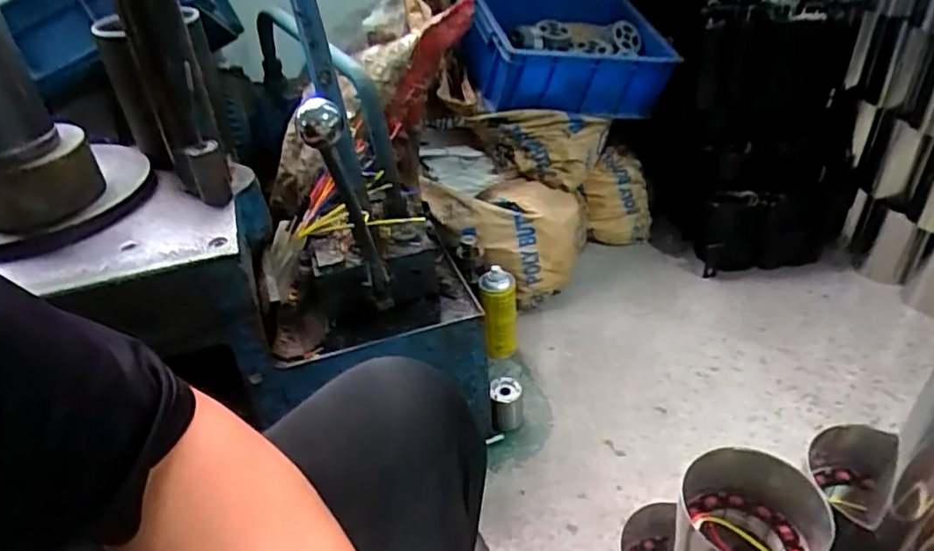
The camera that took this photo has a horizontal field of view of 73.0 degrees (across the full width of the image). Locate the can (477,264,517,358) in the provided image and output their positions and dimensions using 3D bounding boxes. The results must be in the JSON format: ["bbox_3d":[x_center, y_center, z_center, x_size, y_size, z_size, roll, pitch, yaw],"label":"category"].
[{"bbox_3d":[0.058,0.072,1.123,0.063,0.160,0.070,-10,37,-6],"label":"can"}]

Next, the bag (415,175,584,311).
[{"bbox_3d":[0.110,-0.078,1.296,0.320,0.203,0.220,-21,39,-20],"label":"bag"}]

